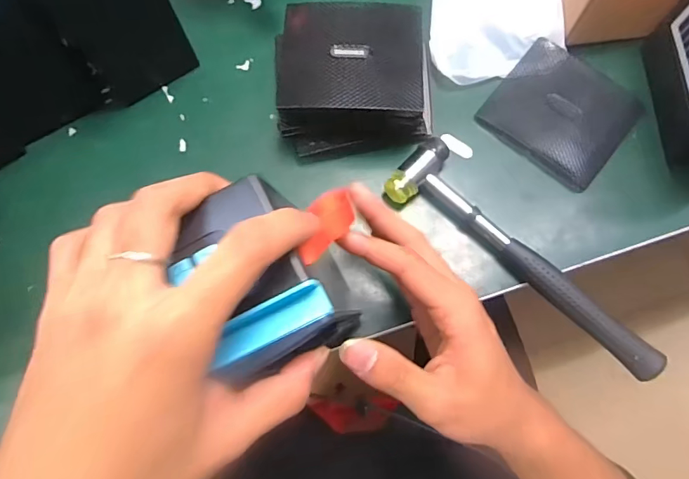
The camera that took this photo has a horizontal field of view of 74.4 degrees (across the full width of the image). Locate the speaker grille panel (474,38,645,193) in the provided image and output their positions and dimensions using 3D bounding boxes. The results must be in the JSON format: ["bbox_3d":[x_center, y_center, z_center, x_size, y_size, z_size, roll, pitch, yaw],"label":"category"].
[{"bbox_3d":[0.183,-0.109,0.386,0.107,0.011,0.104,38,78,10],"label":"speaker grille panel"}]

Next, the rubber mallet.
[{"bbox_3d":[0.138,0.012,0.345,0.231,0.023,0.061,40,78,11],"label":"rubber mallet"}]

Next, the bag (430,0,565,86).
[{"bbox_3d":[0.131,-0.195,0.397,0.115,0.035,0.098,-12,74,-3],"label":"bag"}]

